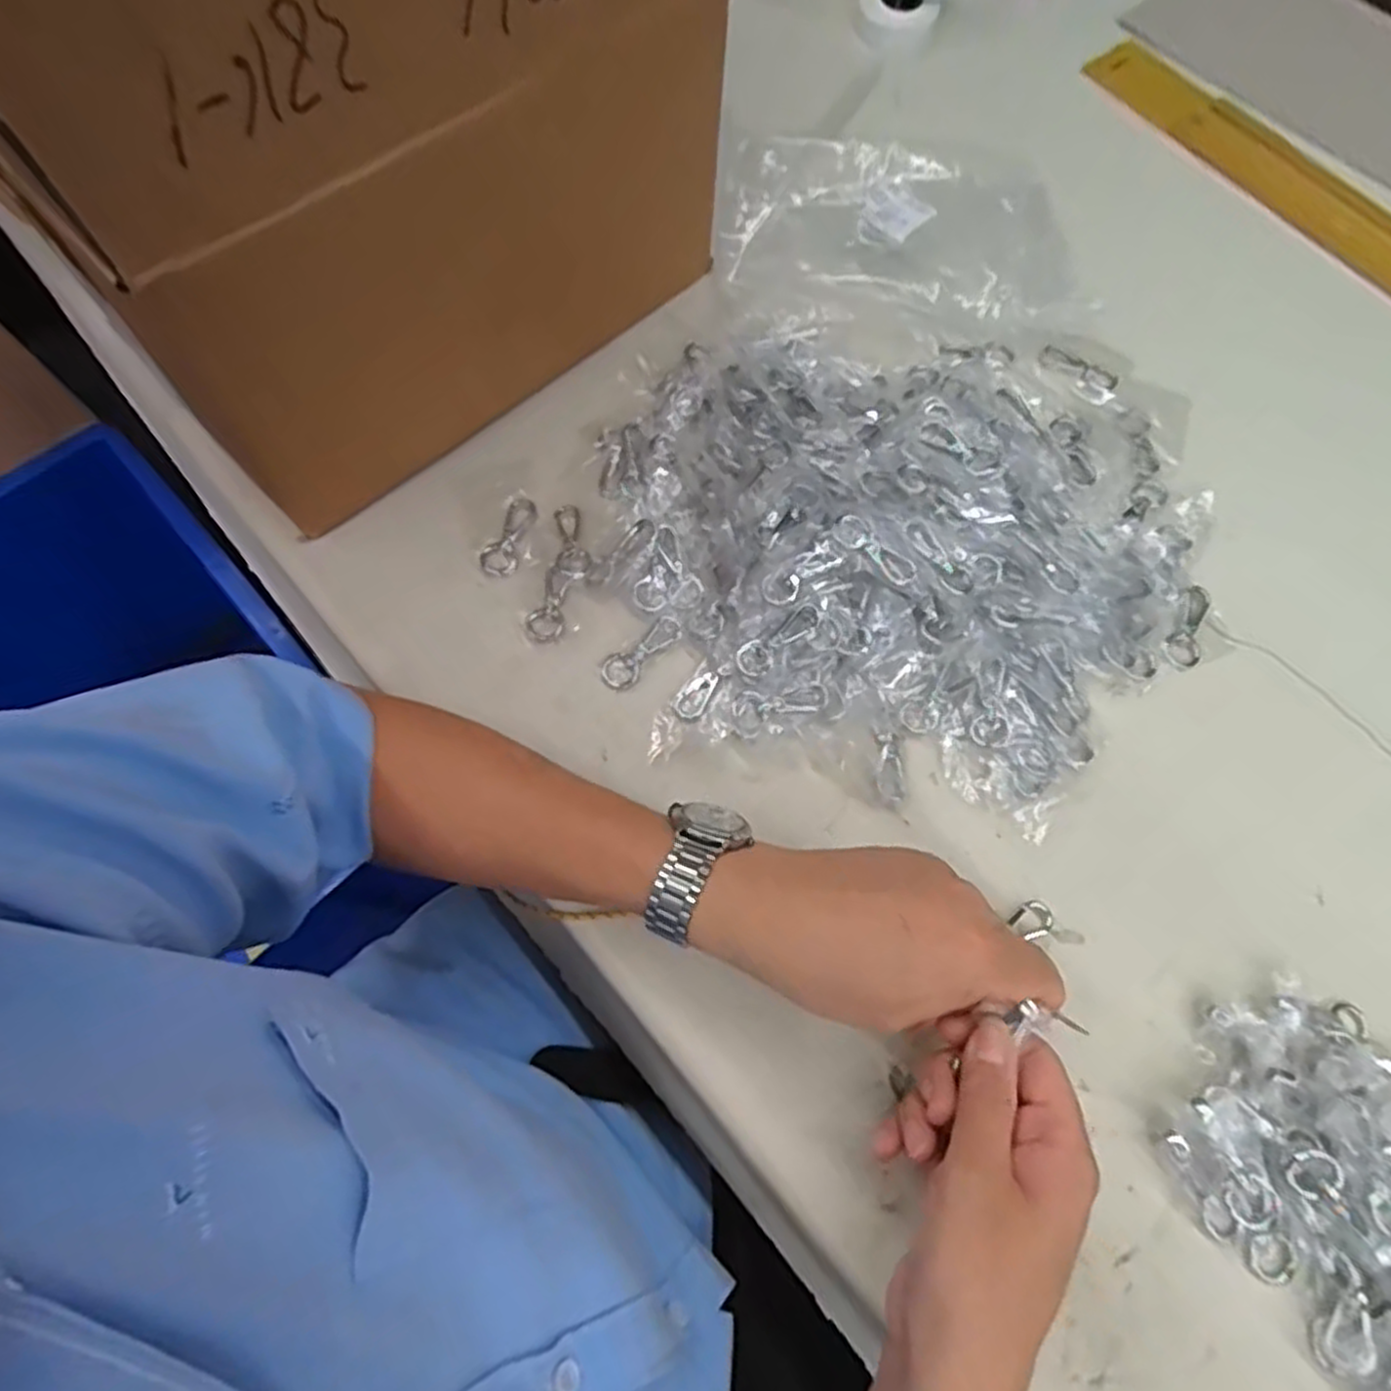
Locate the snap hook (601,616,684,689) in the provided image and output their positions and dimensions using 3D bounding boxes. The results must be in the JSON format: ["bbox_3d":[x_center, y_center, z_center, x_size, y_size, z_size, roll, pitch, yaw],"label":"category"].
[{"bbox_3d":[-0.032,-0.027,0.469,0.059,0.008,0.022,-37,73,-13],"label":"snap hook"}]

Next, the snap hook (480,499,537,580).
[{"bbox_3d":[-0.120,-0.104,0.498,0.023,0.004,0.058,17,69,7],"label":"snap hook"}]

